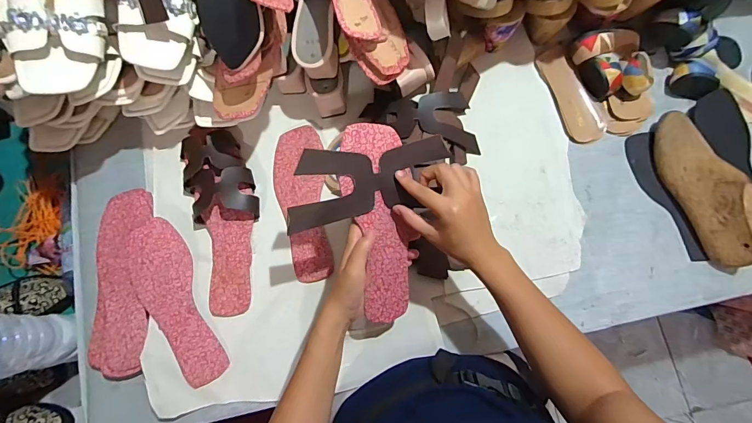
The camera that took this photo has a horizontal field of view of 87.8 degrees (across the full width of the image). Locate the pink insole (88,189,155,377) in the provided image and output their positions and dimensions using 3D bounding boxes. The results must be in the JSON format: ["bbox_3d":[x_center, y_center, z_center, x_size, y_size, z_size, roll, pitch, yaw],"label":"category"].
[{"bbox_3d":[-0.366,0.095,0.562,0.078,0.014,0.256,-3,78,3],"label":"pink insole"}]

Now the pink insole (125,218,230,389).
[{"bbox_3d":[-0.287,0.129,0.554,0.080,0.008,0.236,-22,82,-12],"label":"pink insole"}]

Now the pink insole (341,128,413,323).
[{"bbox_3d":[0.002,0.022,0.464,0.071,0.004,0.243,-9,106,-16],"label":"pink insole"}]

